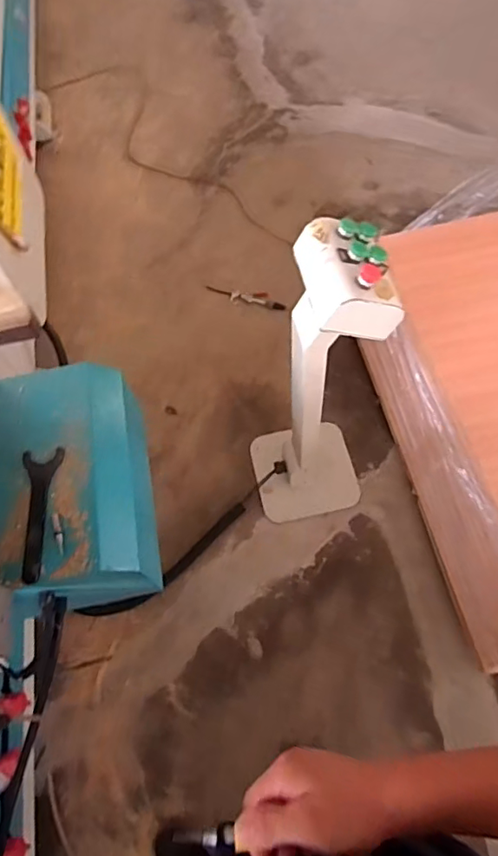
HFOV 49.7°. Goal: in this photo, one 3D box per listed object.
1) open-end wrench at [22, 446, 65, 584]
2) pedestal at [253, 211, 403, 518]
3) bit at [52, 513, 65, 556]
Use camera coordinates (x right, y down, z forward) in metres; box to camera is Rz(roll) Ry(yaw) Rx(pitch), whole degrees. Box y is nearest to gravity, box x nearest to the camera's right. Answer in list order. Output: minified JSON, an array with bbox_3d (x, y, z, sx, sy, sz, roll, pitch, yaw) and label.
[{"bbox_3d":[-0.347,0.141,0.891,0.067,0.009,0.224,-6,62,2],"label":"open-end wrench"},{"bbox_3d":[0.141,-0.050,1.303,0.305,0.910,0.297,-9,62,1],"label":"pedestal"},{"bbox_3d":[-0.308,0.172,0.872,0.015,0.005,0.072,-15,62,-2],"label":"bit"}]

